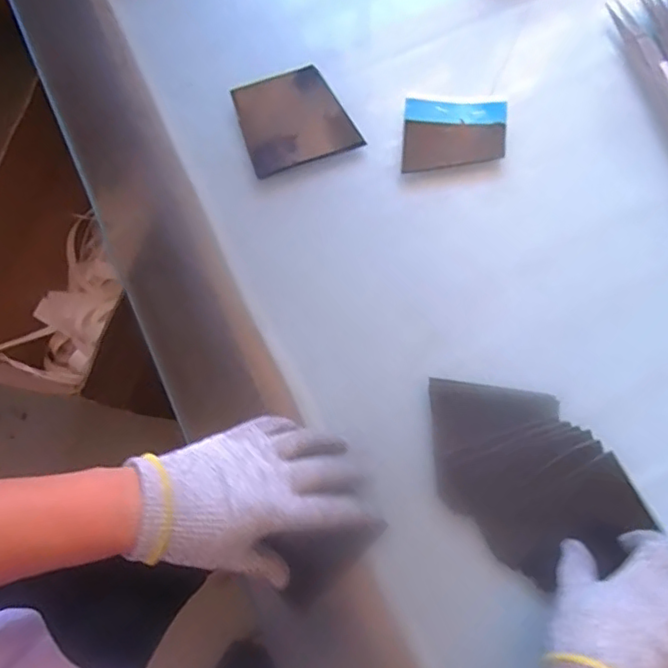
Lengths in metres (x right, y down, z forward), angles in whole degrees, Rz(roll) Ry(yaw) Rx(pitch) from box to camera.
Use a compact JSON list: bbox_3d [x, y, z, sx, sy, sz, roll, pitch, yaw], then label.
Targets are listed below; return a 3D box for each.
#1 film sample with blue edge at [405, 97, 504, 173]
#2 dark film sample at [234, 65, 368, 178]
[{"bbox_3d":[0.107,-0.177,0.526,0.090,0.015,0.065,-3,76,3],"label":"film sample with blue edge"},{"bbox_3d":[-0.036,-0.196,0.532,0.095,0.007,0.096,-18,76,-1],"label":"dark film sample"}]

